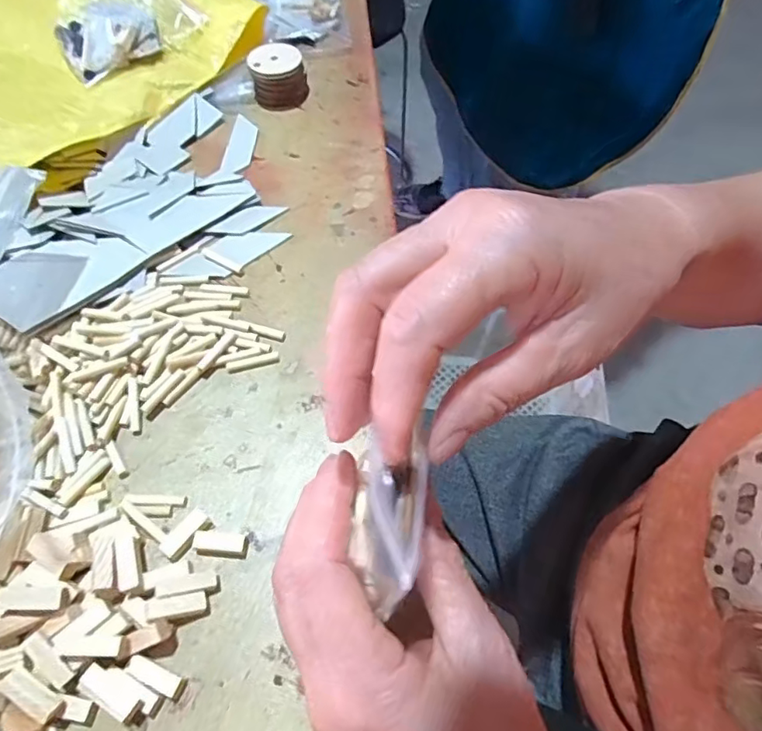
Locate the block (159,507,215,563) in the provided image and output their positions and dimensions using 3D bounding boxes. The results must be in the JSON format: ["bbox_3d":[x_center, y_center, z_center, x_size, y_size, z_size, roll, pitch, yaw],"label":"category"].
[{"bbox_3d":[-0.095,0.083,0.268,0.013,0.007,0.025,38,66,19],"label":"block"}]

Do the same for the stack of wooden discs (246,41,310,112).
[{"bbox_3d":[-0.083,-0.233,0.441,0.042,0.033,0.034,3,60,1],"label":"stack of wooden discs"}]

